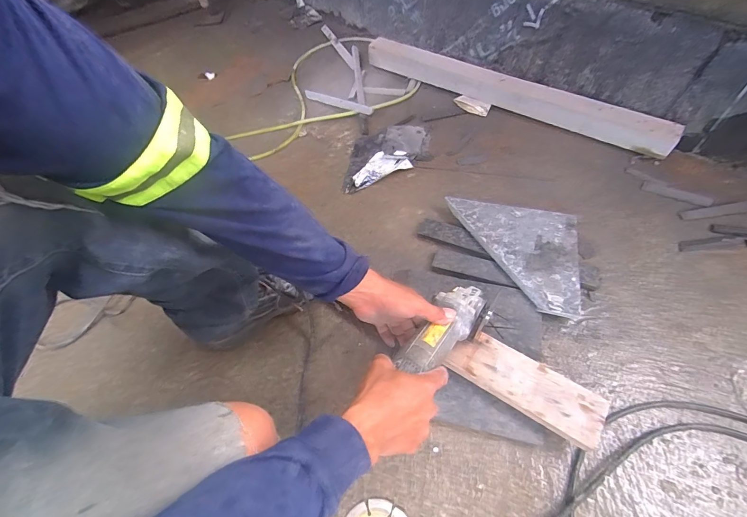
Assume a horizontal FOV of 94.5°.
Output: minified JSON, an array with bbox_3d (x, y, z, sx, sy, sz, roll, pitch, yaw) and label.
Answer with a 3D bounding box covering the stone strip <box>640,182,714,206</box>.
[{"bbox_3d":[0.672,-0.143,0.768,0.134,0.012,0.026,21,61,17],"label":"stone strip"}]

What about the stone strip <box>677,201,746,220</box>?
[{"bbox_3d":[0.740,-0.107,0.744,0.165,0.007,0.021,-9,57,-2],"label":"stone strip"}]

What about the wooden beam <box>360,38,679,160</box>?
[{"bbox_3d":[0.349,-0.459,0.956,0.856,0.076,0.070,29,64,21],"label":"wooden beam"}]

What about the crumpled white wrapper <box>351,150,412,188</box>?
[{"bbox_3d":[0.015,-0.232,0.876,0.148,0.018,0.078,-20,58,-9],"label":"crumpled white wrapper"}]

